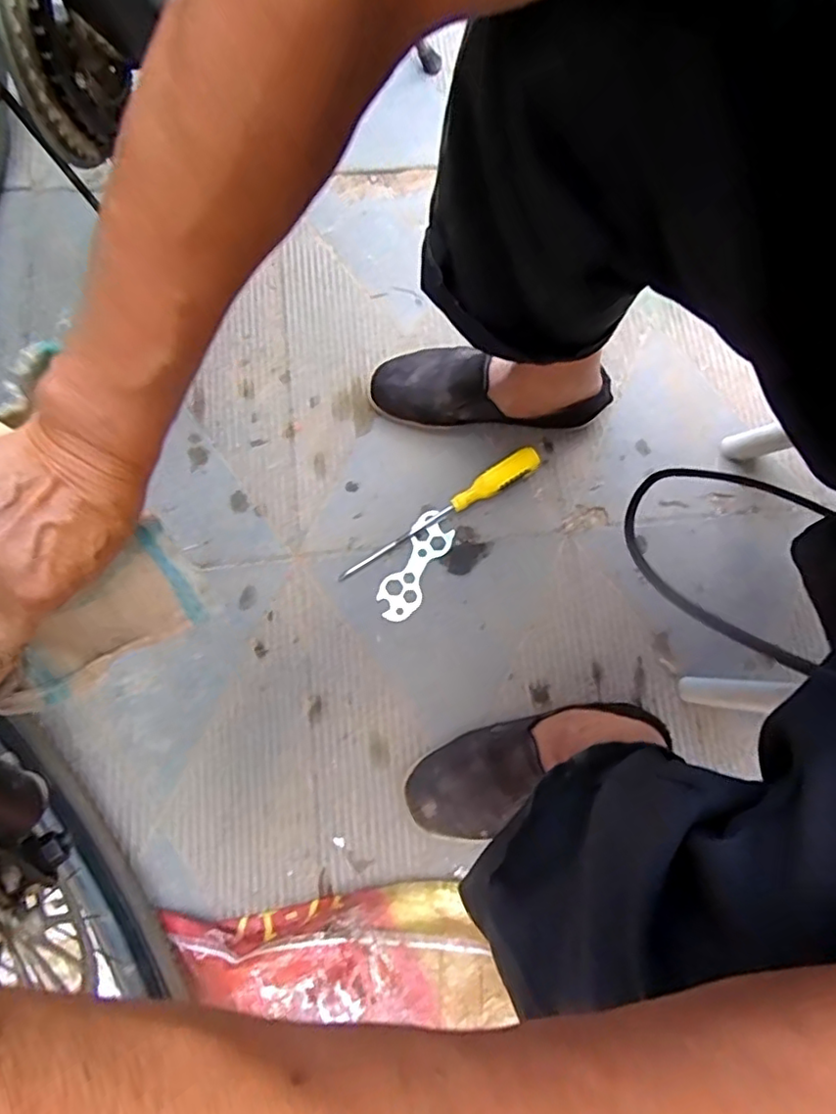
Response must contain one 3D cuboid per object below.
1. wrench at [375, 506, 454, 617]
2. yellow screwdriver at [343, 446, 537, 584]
[{"bbox_3d":[-0.003,0.008,0.649,0.046,0.004,0.125,30,78,5],"label":"wrench"},{"bbox_3d":[0.023,-0.050,0.653,0.248,0.024,0.025,-30,79,-8],"label":"yellow screwdriver"}]

